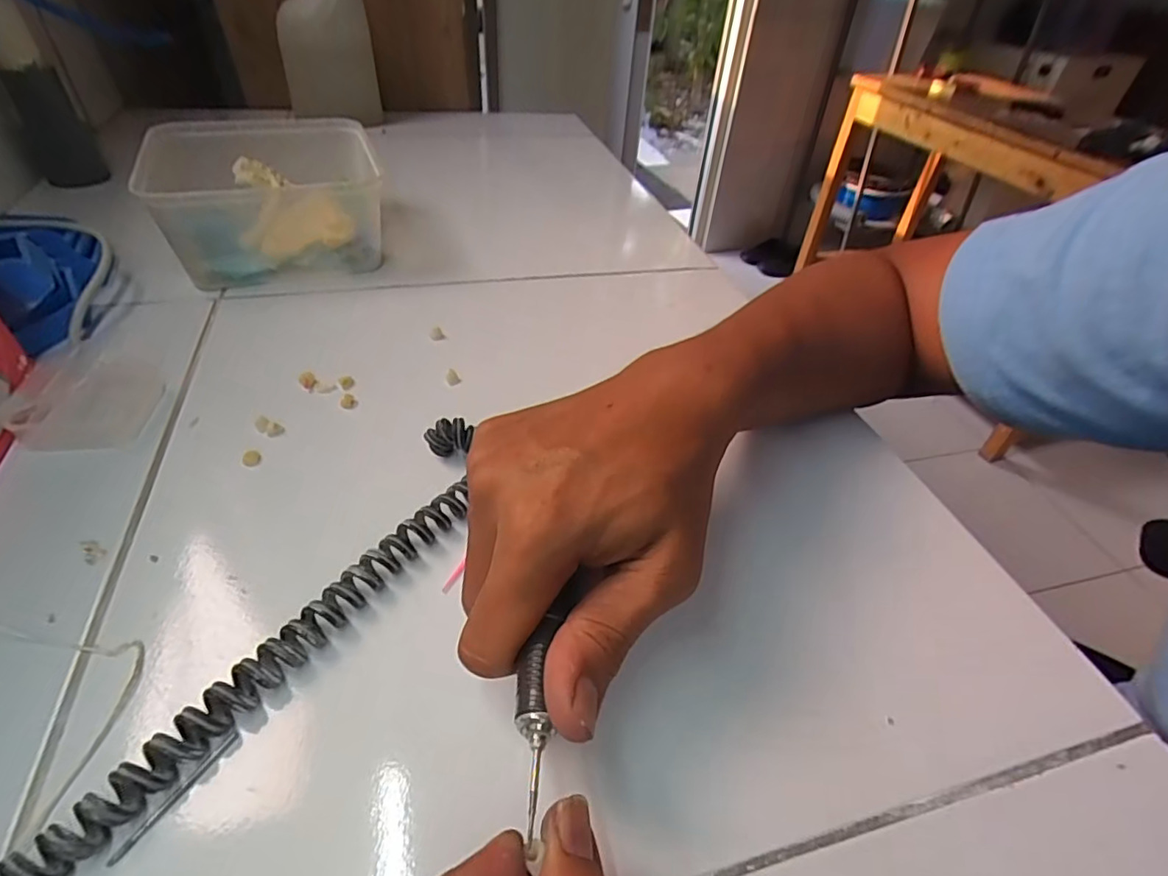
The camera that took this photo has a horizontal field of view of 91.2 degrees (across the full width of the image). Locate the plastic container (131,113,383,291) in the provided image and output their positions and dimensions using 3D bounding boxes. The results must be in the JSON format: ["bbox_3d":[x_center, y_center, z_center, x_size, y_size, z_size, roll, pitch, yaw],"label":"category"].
[{"bbox_3d":[-0.248,-0.194,0.464,0.149,0.077,0.165,-13,46,-19],"label":"plastic container"}]

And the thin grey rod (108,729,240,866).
[{"bbox_3d":[-0.135,0.118,0.190,0.004,0.004,0.044,23,45,18],"label":"thin grey rod"}]

